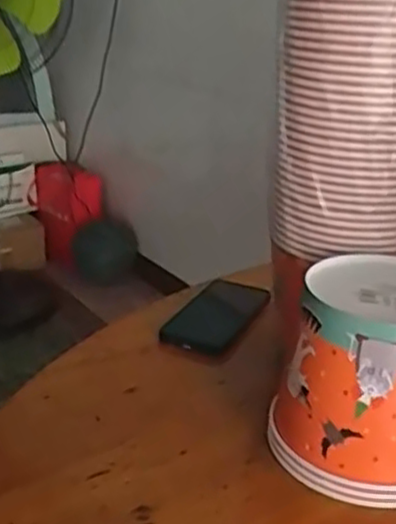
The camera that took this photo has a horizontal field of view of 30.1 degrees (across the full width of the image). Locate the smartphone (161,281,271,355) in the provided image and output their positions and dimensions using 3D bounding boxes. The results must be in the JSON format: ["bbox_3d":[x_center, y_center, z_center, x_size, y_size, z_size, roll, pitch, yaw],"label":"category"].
[{"bbox_3d":[0.024,0.057,0.847,0.083,0.013,0.173,11,25,21],"label":"smartphone"}]

